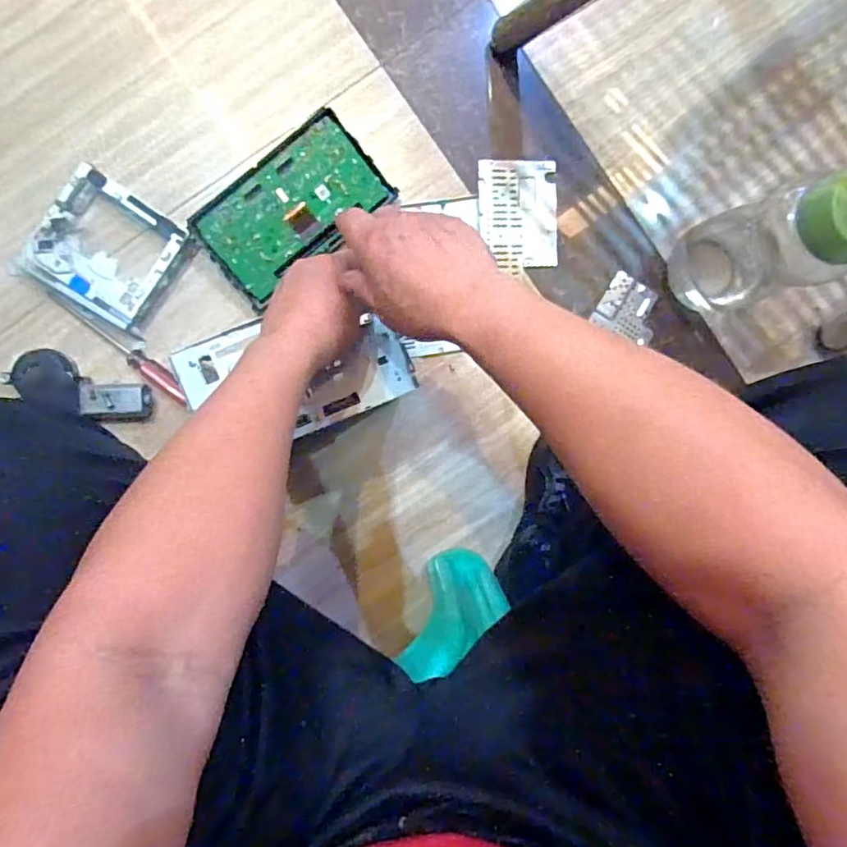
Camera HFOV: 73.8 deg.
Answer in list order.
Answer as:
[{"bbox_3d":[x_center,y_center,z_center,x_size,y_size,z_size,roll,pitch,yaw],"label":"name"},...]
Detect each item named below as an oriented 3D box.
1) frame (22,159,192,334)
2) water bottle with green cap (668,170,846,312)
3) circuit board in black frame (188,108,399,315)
[{"bbox_3d":[-0.358,-0.197,0.640,0.144,0.026,0.137,31,89,-3],"label":"frame"},{"bbox_3d":[0.359,-0.185,0.567,0.081,0.281,0.108,-27,92,-3],"label":"water bottle with green cap"},{"bbox_3d":[-0.149,-0.244,0.643,0.210,0.029,0.115,-38,92,-2],"label":"circuit board in black frame"}]

